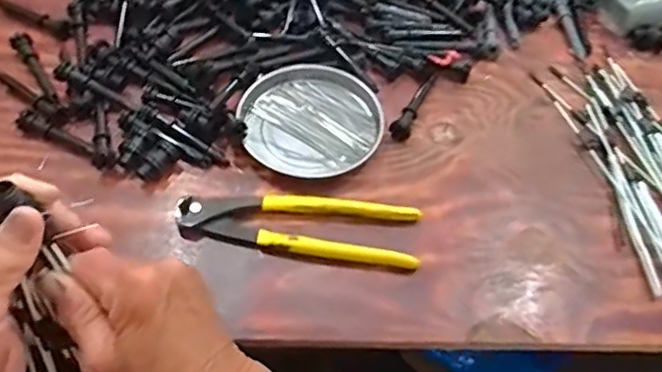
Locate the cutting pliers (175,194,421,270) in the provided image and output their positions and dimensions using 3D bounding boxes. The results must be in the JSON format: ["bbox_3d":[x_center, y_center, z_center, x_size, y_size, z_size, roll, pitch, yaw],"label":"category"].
[{"bbox_3d":[-0.027,0.032,0.524,0.202,0.017,0.057,5,58,1],"label":"cutting pliers"}]

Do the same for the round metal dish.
[{"bbox_3d":[-0.019,-0.066,0.590,0.131,0.012,0.128,1,58,-2],"label":"round metal dish"}]

